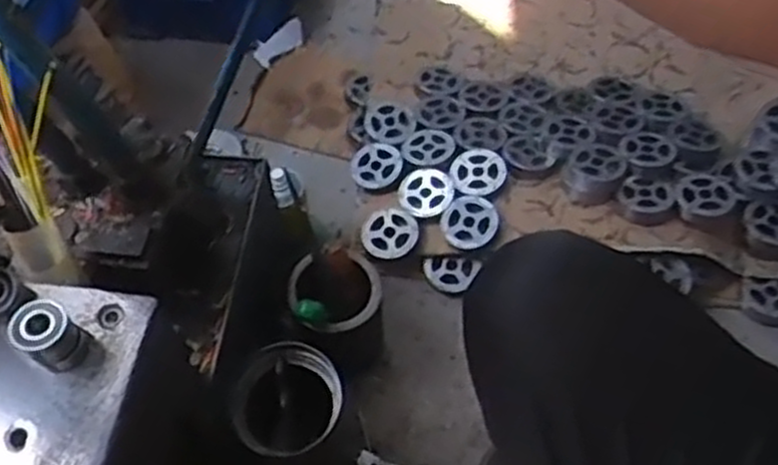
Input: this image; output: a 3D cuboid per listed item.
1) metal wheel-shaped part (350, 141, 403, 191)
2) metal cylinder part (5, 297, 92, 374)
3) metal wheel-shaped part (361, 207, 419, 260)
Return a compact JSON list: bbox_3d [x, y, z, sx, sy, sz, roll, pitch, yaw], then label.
[{"bbox_3d":[-0.015,-0.093,1.168,0.080,0.026,0.077,-6,62,16],"label":"metal wheel-shaped part"},{"bbox_3d":[-0.241,0.074,0.558,0.044,0.040,0.039,31,62,20],"label":"metal cylinder part"},{"bbox_3d":[0.001,-0.001,1.093,0.076,0.021,0.079,-1,56,1],"label":"metal wheel-shaped part"}]

